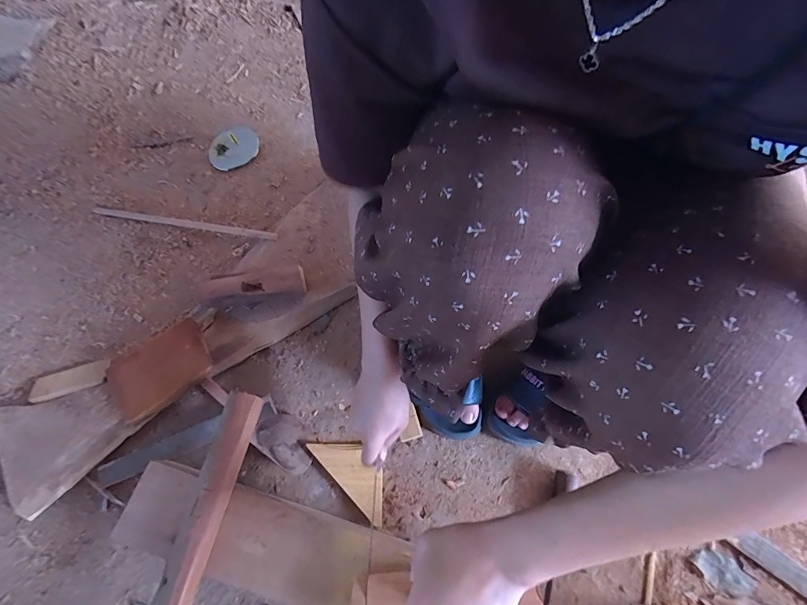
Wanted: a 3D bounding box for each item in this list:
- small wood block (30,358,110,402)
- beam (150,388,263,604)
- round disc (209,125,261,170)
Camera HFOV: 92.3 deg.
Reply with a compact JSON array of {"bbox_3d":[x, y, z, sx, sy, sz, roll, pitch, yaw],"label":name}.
[{"bbox_3d":[-0.537,0.125,0.622,0.111,0.011,0.047,-19,54,-11],"label":"small wood block"},{"bbox_3d":[-0.246,0.255,0.478,0.046,0.027,0.286,12,64,5],"label":"beam"},{"bbox_3d":[-0.366,-0.335,0.831,0.108,0.016,0.100,0,67,1],"label":"round disc"}]

